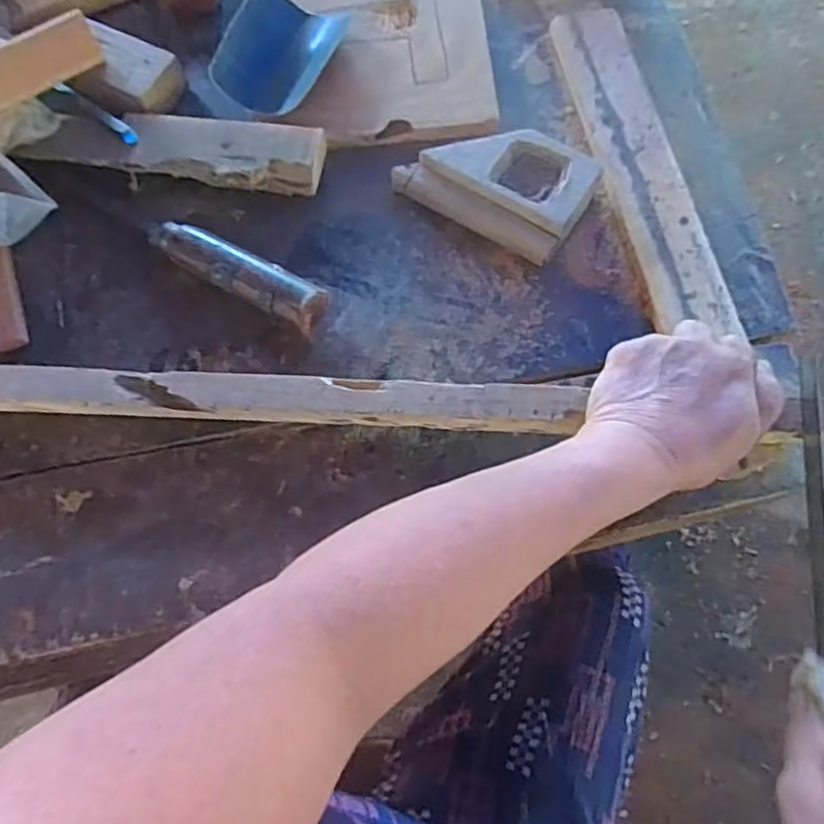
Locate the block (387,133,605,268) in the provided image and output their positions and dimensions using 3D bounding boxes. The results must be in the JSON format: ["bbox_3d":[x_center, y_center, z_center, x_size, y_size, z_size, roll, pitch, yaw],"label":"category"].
[{"bbox_3d":[0.058,-0.160,0.467,0.126,0.035,0.076,29,74,11],"label":"block"}]

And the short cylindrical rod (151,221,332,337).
[{"bbox_3d":[-0.115,-0.089,0.451,0.127,0.033,0.030,27,74,11],"label":"short cylindrical rod"}]

